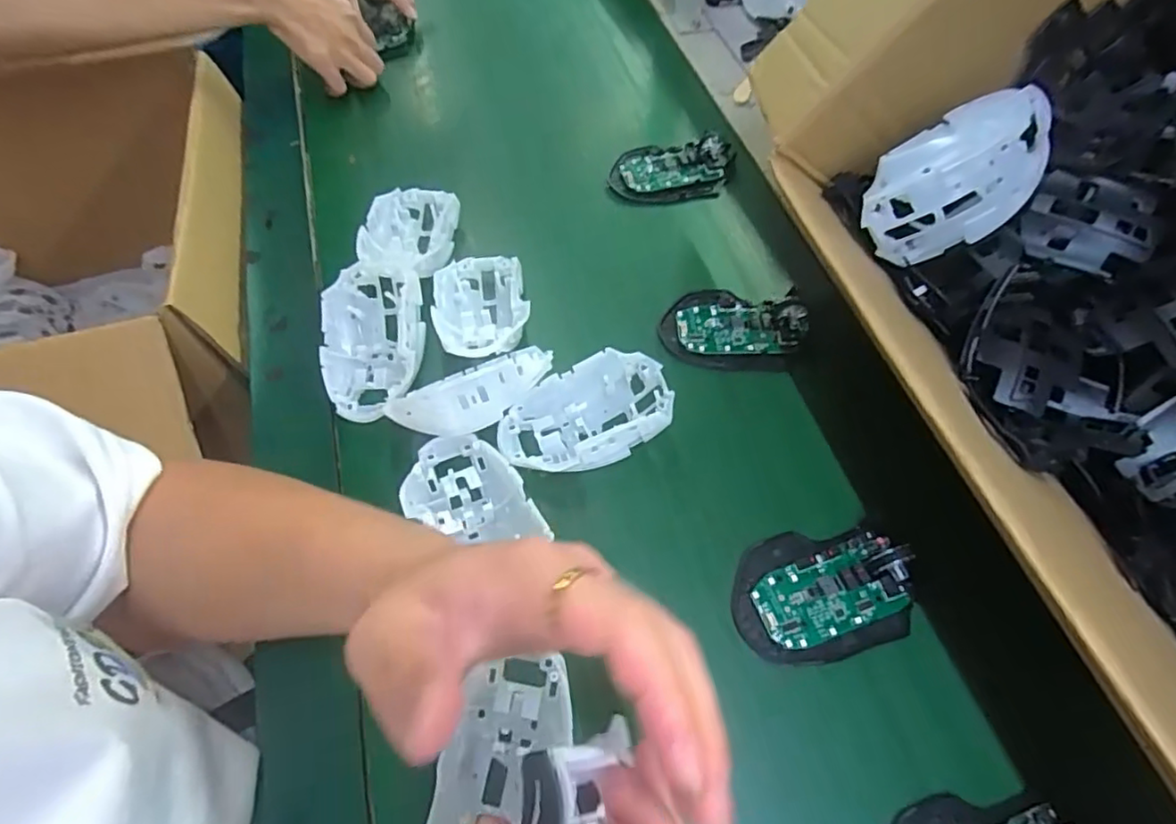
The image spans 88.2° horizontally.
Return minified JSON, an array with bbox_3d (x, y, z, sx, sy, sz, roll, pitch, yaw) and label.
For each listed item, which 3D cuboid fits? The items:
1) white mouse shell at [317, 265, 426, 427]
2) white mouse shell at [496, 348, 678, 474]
[{"bbox_3d":[-0.155,-0.052,0.434,0.070,0.033,0.120,0,73,-12],"label":"white mouse shell"},{"bbox_3d":[-0.004,0.001,0.406,0.111,0.040,0.065,-16,61,-10],"label":"white mouse shell"}]

